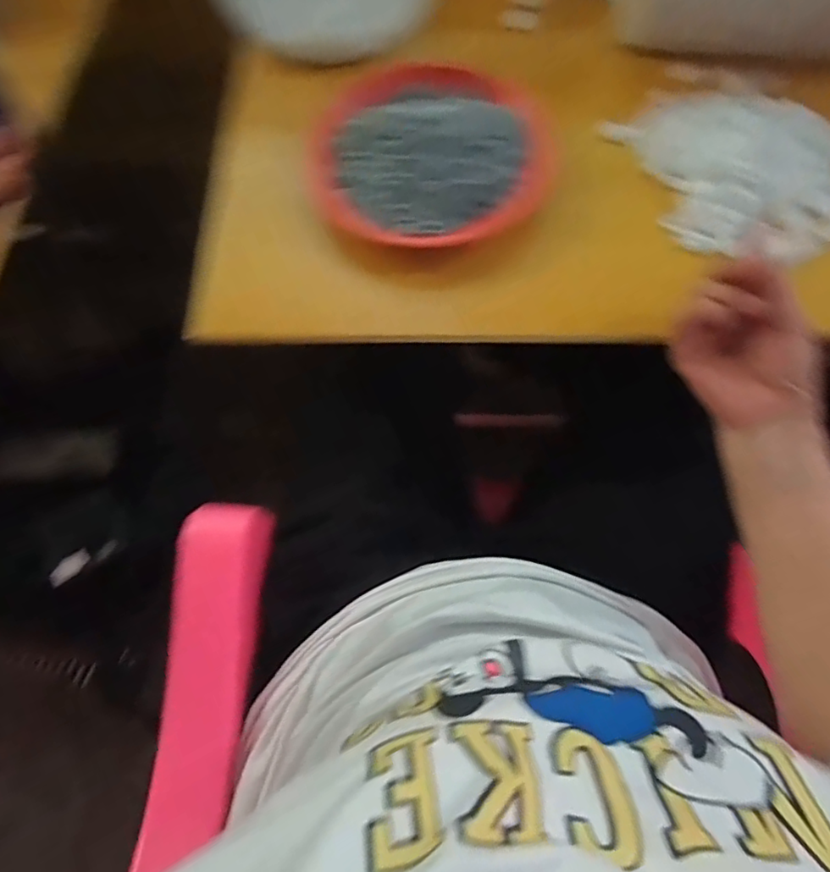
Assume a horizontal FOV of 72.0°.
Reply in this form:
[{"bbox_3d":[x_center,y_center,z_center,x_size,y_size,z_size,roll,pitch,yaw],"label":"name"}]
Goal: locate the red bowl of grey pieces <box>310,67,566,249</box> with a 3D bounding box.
[{"bbox_3d":[0.010,-0.236,0.464,0.192,0.040,0.185,-2,71,1],"label":"red bowl of grey pieces"}]

